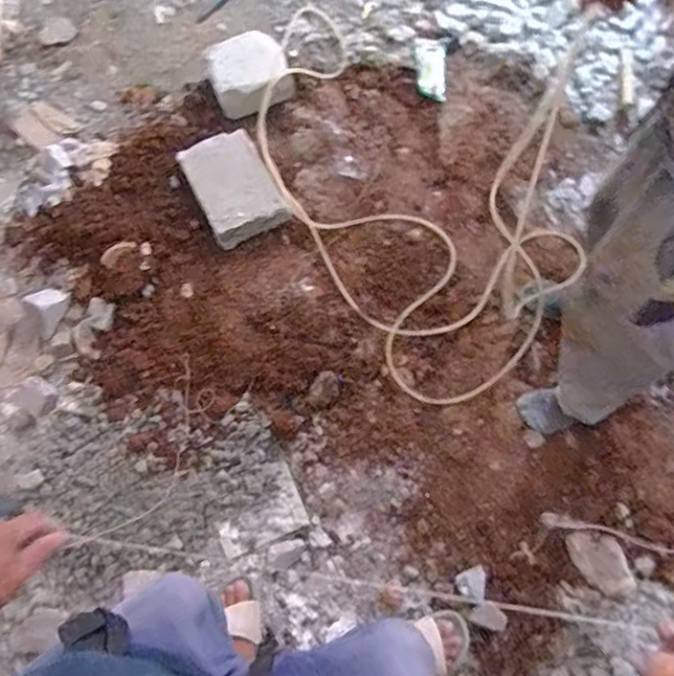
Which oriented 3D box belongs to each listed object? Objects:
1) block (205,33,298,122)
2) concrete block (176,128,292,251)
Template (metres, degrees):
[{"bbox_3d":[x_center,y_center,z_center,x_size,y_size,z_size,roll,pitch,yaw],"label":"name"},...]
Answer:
[{"bbox_3d":[-0.253,-0.776,1.639,0.235,0.091,0.226,-19,73,-6],"label":"block"},{"bbox_3d":[-0.284,-0.414,1.517,0.203,0.087,0.305,-25,74,-8],"label":"concrete block"}]

